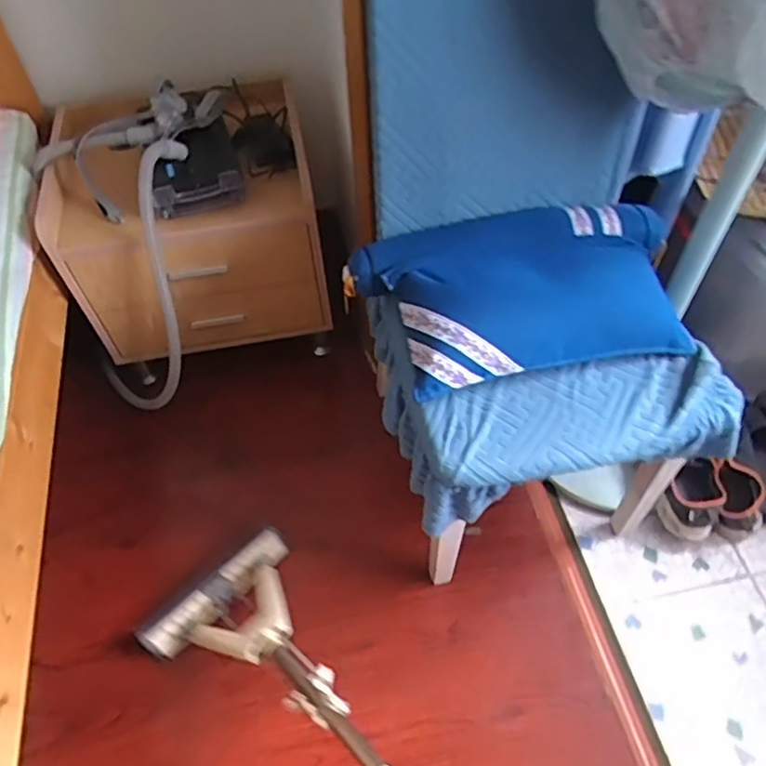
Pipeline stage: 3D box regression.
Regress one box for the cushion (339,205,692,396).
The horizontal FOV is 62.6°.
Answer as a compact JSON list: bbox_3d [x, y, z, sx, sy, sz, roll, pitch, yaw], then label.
[{"bbox_3d":[0.220,-0.147,0.933,0.498,0.108,0.282,-13,54,-6],"label":"cushion"}]

